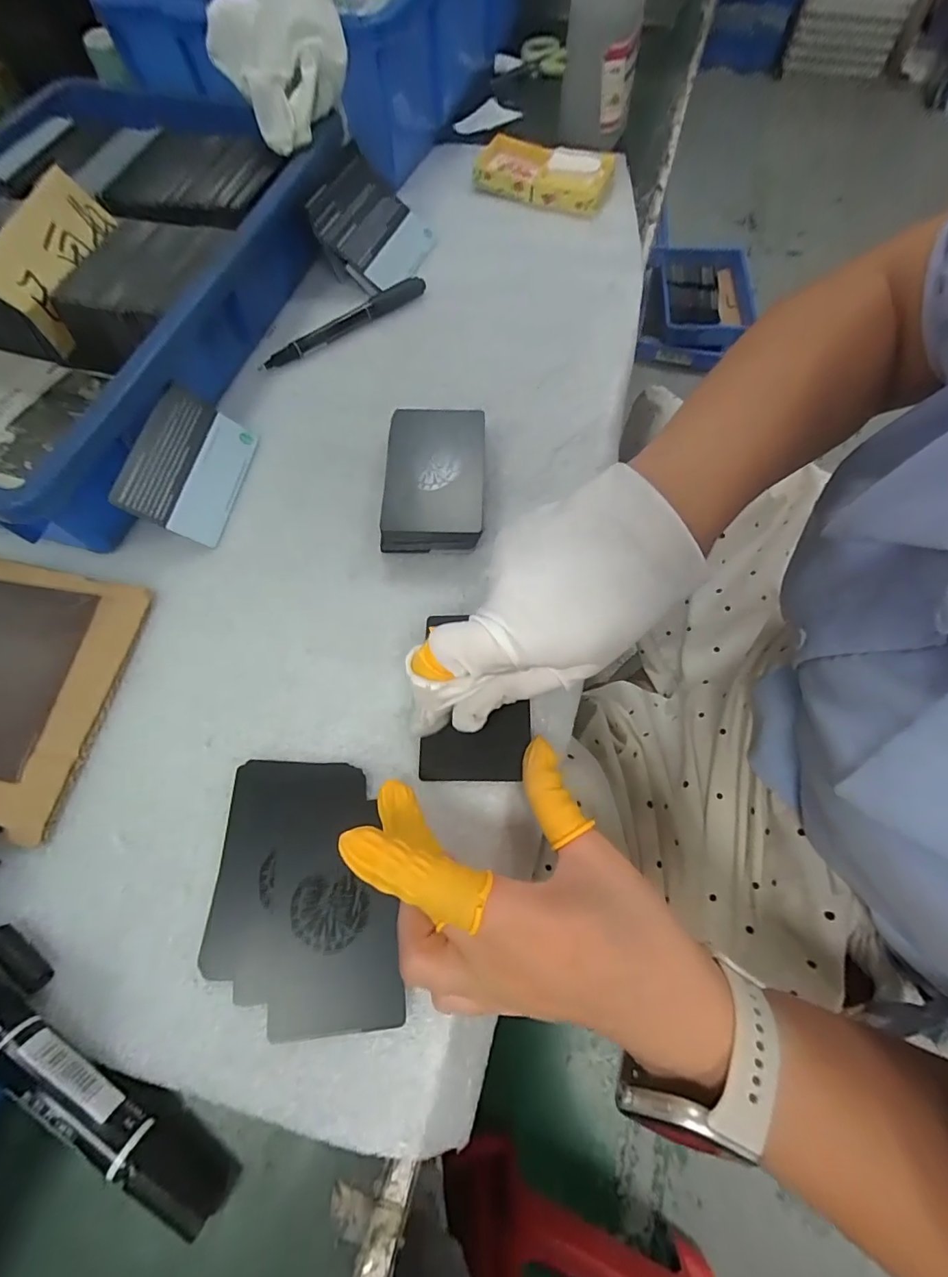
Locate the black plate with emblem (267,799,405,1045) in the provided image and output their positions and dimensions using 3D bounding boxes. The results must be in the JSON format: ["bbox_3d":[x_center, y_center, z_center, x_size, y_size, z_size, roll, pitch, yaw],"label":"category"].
[{"bbox_3d":[-0.059,0.113,0.204,0.051,0.006,0.086,-7,66,-2],"label":"black plate with emblem"}]

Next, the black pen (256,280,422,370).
[{"bbox_3d":[-0.091,-0.225,0.347,0.135,0.012,0.016,-38,70,-15],"label":"black pen"}]

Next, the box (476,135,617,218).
[{"bbox_3d":[0.060,-0.396,0.413,0.111,0.027,0.065,19,67,10],"label":"box"}]

